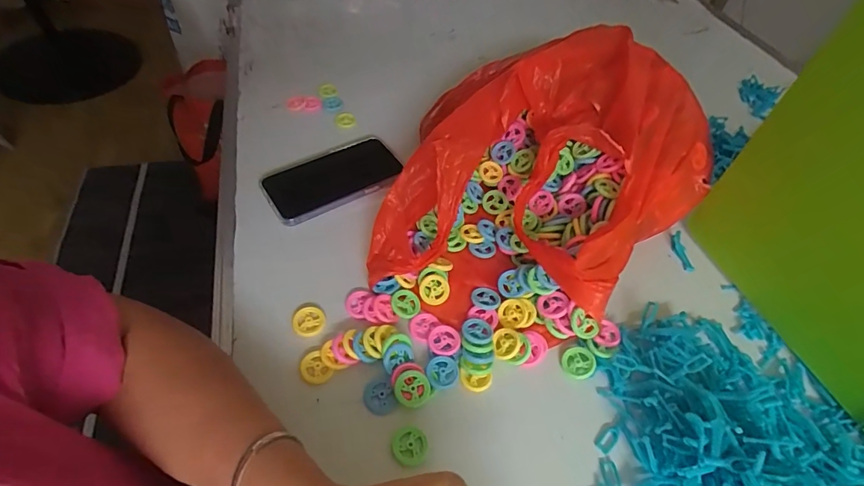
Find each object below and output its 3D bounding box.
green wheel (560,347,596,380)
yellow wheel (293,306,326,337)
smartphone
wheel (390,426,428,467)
[{"bbox_3d":[0.133,0.109,0.394,0.029,0.004,0.028,-8,60,14],"label":"green wheel"},{"bbox_3d":[-0.114,0.072,0.403,0.028,0.004,0.028,-4,51,-11],"label":"yellow wheel"},{"bbox_3d":[-0.117,-0.078,0.515,0.155,0.011,0.086,-25,62,-15],"label":"smartphone"},{"bbox_3d":[-0.018,0.162,0.346,0.028,0.005,0.027,4,50,-4],"label":"wheel"}]

